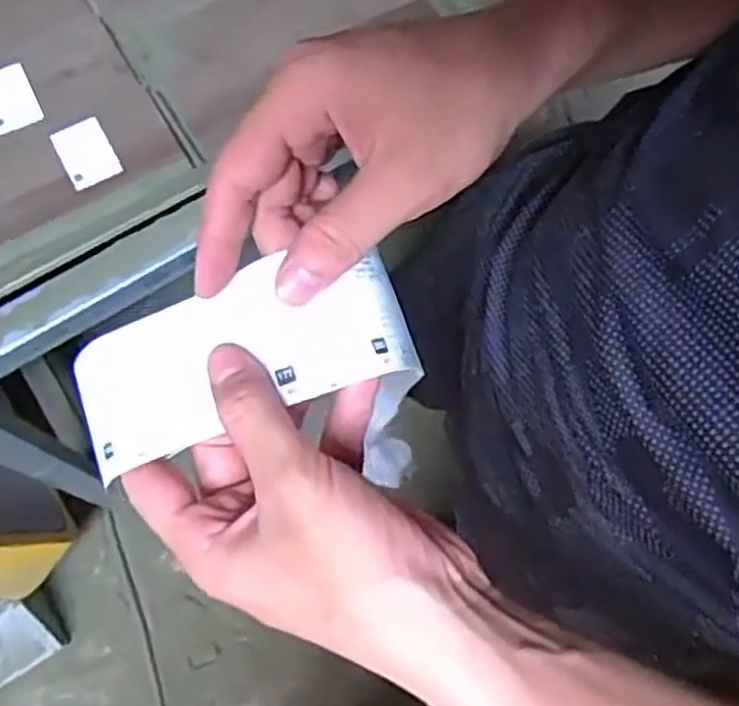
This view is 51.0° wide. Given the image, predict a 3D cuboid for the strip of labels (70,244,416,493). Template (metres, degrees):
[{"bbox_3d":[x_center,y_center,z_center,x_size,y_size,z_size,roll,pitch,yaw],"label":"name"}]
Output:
[{"bbox_3d":[-0.054,0.002,0.322,0.140,0.032,0.060,-17,72,1],"label":"strip of labels"}]

